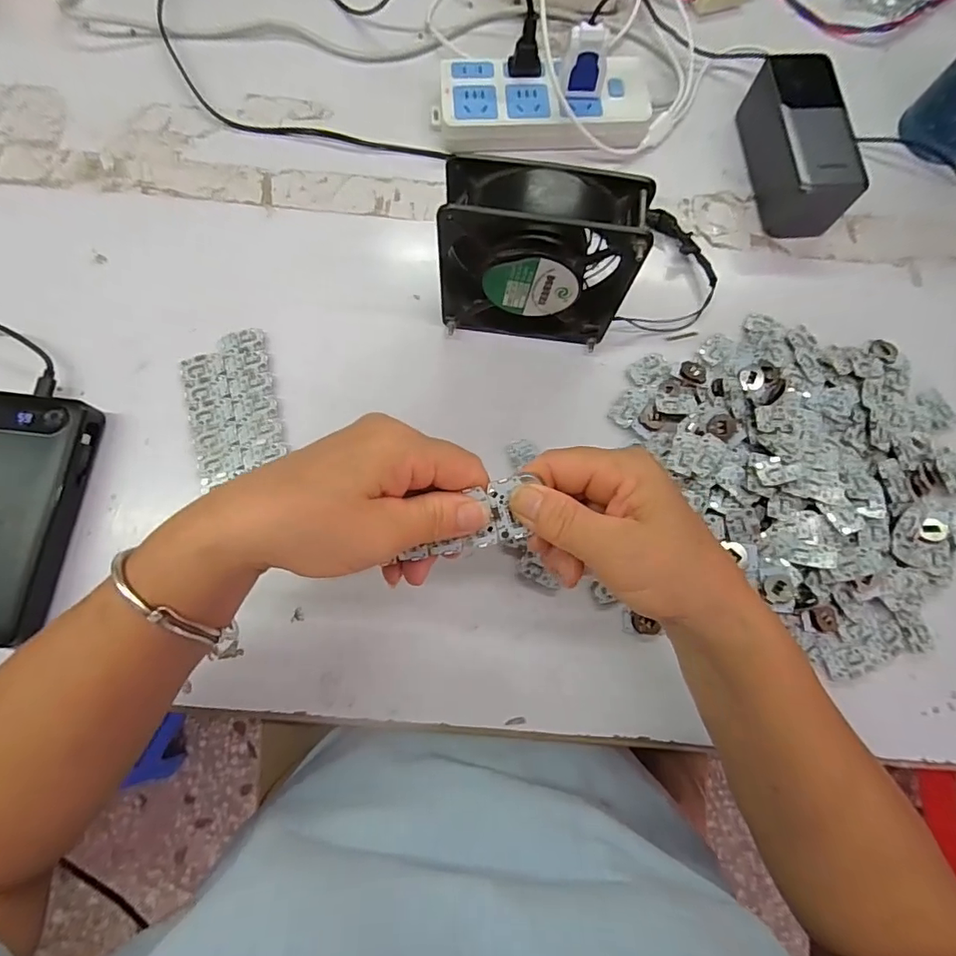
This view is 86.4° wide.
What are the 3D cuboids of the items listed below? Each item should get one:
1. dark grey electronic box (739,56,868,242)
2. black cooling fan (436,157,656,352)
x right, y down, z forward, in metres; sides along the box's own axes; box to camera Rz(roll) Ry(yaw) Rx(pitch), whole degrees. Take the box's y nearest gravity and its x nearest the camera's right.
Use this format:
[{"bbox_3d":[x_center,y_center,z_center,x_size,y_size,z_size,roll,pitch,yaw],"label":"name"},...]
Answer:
[{"bbox_3d":[0.253,-0.262,0.404,0.055,0.051,0.129,-1,76,-2],"label":"dark grey electronic box"},{"bbox_3d":[0.037,-0.141,0.335,0.118,0.118,0.050,9,76,1],"label":"black cooling fan"}]

